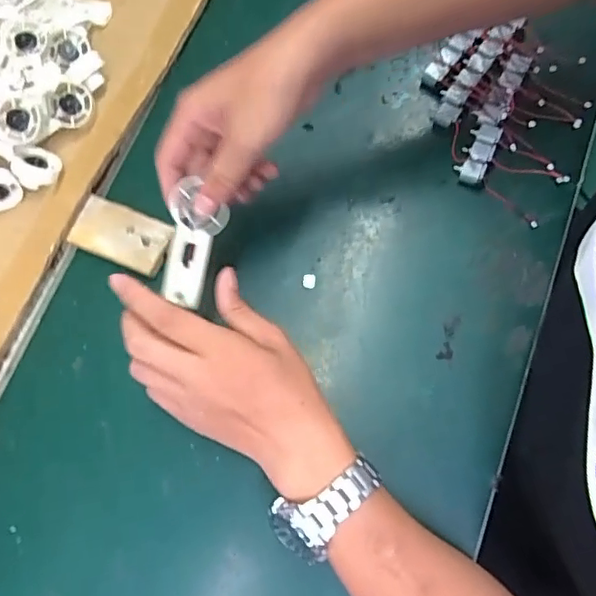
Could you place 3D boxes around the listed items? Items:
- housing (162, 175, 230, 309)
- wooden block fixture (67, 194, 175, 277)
[{"bbox_3d":[-0.077,-0.040,0.422,0.042,0.012,0.088,7,91,2],"label":"housing"},{"bbox_3d":[-0.154,-0.056,0.499,0.088,0.015,0.049,21,75,12],"label":"wooden block fixture"}]

